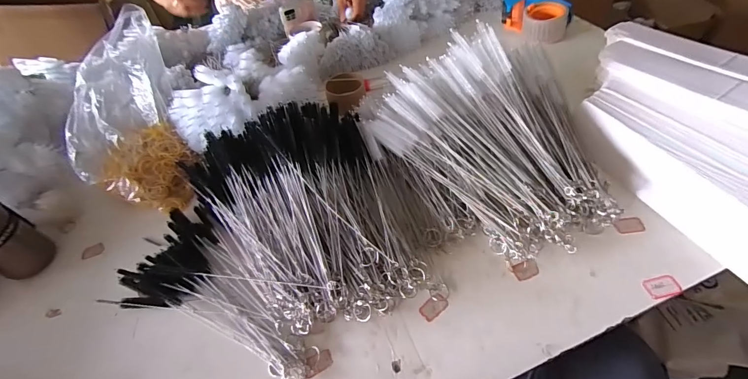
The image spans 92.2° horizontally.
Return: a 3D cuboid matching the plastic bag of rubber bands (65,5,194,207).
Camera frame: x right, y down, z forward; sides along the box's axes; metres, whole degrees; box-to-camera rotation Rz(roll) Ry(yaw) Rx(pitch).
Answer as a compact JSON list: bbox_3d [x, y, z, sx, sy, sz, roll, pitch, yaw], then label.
[{"bbox_3d":[-0.434,-0.115,0.621,0.180,0.236,0.225,-15,49,-3],"label":"plastic bag of rubber bands"}]

